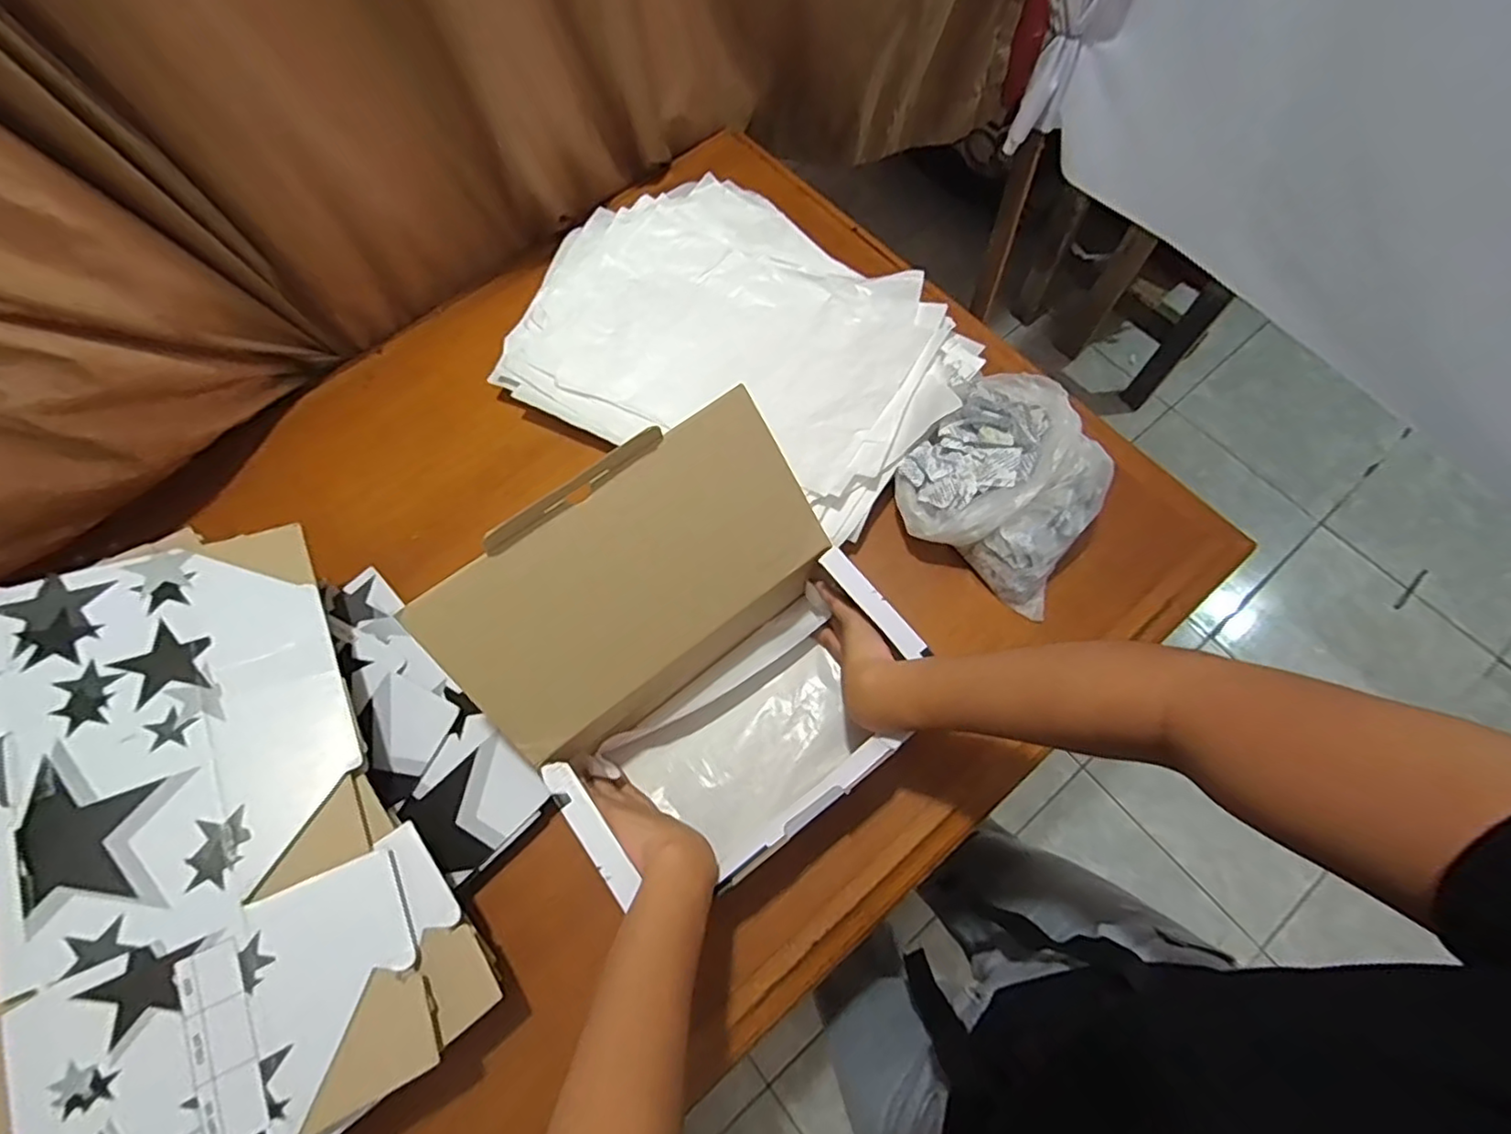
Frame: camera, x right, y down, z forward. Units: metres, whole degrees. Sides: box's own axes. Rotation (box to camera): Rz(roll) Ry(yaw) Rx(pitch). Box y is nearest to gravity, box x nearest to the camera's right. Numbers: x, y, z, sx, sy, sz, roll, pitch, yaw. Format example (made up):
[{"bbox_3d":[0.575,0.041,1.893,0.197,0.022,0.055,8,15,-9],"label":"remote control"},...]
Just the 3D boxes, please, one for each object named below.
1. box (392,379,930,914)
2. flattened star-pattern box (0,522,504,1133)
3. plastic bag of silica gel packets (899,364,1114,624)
[{"bbox_3d":[-0.041,0.073,0.479,0.274,0.202,0.248,-37,72,-12],"label":"box"},{"bbox_3d":[-0.394,0.182,0.430,0.266,0.020,0.429,-28,76,-29],"label":"flattened star-pattern box"},{"bbox_3d":[0.227,-0.079,0.584,0.170,0.083,0.165,31,73,13],"label":"plastic bag of silica gel packets"}]

